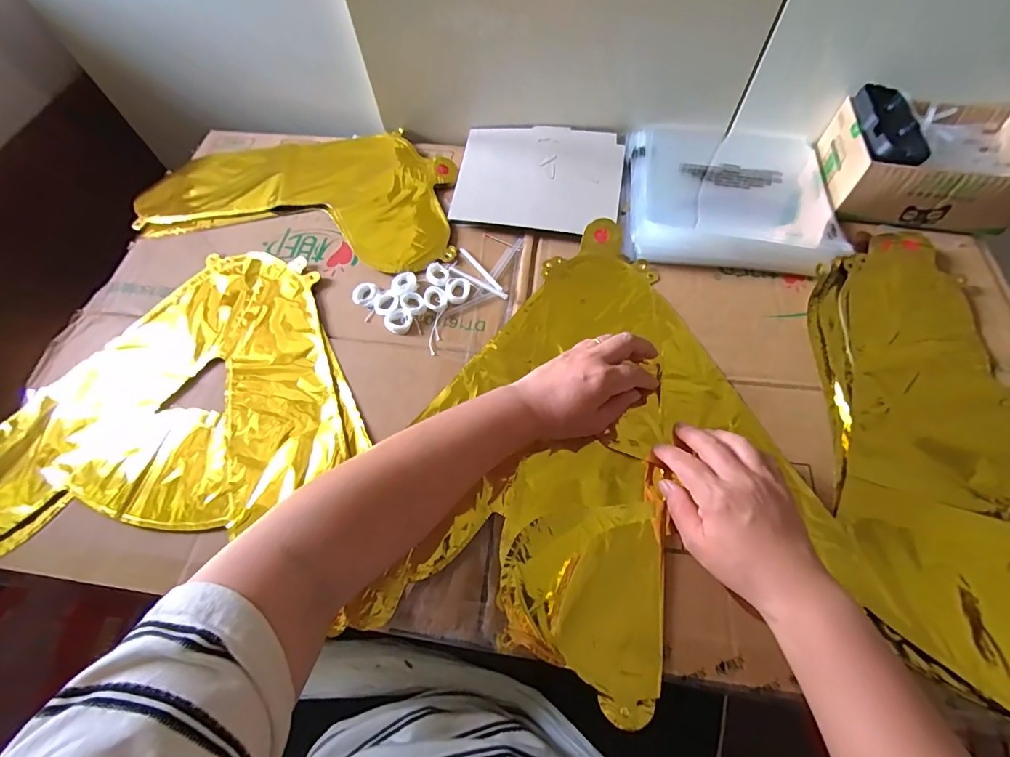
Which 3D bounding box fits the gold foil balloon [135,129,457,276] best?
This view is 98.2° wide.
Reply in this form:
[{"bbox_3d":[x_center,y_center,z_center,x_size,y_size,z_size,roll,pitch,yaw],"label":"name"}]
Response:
[{"bbox_3d":[-0.248,-0.247,0.556,0.401,0.016,0.213,11,64,8],"label":"gold foil balloon"}]

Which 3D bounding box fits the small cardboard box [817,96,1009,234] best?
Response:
[{"bbox_3d":[0.476,-0.245,0.491,0.190,0.079,0.133,6,63,6],"label":"small cardboard box"}]

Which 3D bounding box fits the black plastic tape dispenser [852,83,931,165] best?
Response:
[{"bbox_3d":[0.411,-0.272,0.468,0.058,0.020,0.118,10,64,8],"label":"black plastic tape dispenser"}]

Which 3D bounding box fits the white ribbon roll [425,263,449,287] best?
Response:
[{"bbox_3d":[-0.074,-0.114,0.479,0.024,0.004,0.032,-24,65,-10],"label":"white ribbon roll"}]

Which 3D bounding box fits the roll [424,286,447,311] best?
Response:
[{"bbox_3d":[-0.074,-0.086,0.462,0.023,0.004,0.028,-4,63,0],"label":"roll"}]

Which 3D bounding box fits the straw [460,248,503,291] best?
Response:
[{"bbox_3d":[-0.027,-0.121,0.485,0.007,0.005,0.078,-33,66,-16],"label":"straw"}]

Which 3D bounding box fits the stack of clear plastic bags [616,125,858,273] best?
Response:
[{"bbox_3d":[0.259,-0.219,0.513,0.236,0.031,0.220,8,64,7],"label":"stack of clear plastic bags"}]

